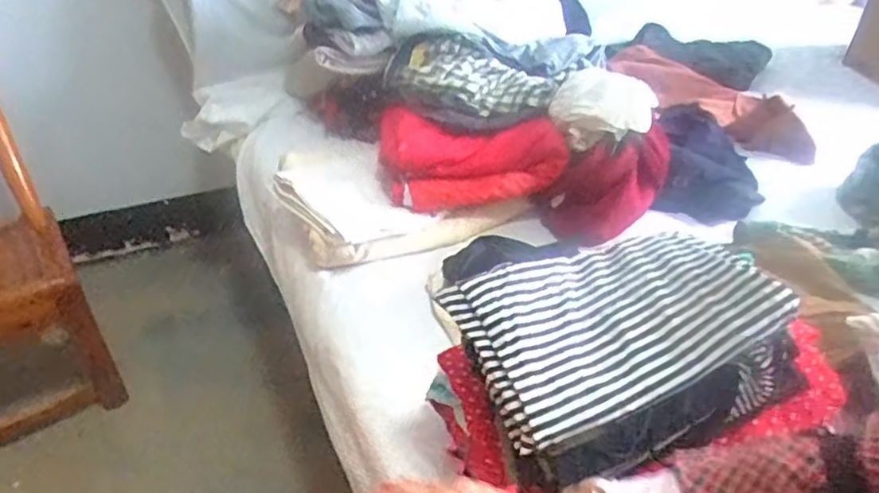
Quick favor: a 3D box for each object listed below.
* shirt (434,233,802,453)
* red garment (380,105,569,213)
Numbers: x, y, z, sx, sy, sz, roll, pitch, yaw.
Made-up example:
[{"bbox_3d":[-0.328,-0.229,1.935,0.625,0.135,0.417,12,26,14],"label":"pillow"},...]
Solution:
[{"bbox_3d":[0.141,0.059,0.522,0.228,0.065,0.151,-16,38,-21],"label":"shirt"},{"bbox_3d":[0.049,-0.158,1.010,0.276,0.088,0.178,-4,35,-5],"label":"red garment"}]

